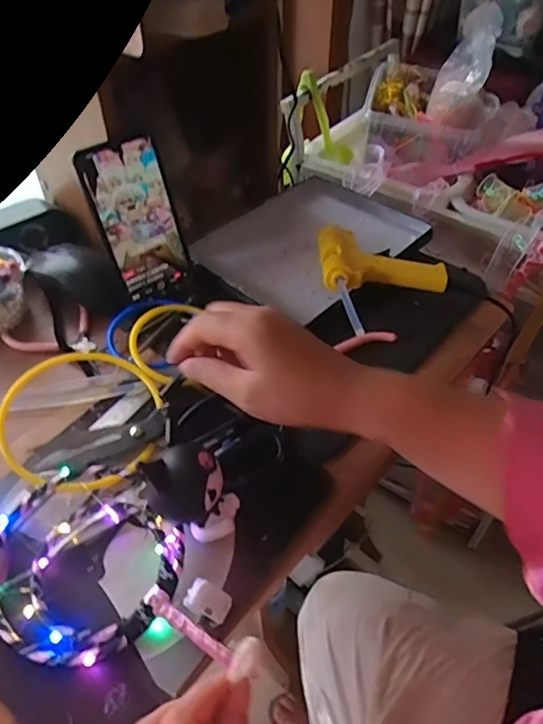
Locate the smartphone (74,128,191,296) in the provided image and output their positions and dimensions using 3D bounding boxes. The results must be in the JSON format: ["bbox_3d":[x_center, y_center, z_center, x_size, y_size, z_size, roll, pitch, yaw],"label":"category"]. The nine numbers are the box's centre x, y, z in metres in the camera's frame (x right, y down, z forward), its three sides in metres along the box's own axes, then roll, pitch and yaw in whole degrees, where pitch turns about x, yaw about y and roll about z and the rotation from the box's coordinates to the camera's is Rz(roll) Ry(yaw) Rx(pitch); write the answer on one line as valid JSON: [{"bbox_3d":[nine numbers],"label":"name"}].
[{"bbox_3d":[-0.125,-0.135,0.515,0.077,0.146,0.006,-32,39,-24],"label":"smartphone"}]

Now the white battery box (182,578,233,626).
[{"bbox_3d":[-0.040,0.152,0.343,0.029,0.011,0.019,22,51,19],"label":"white battery box"}]

